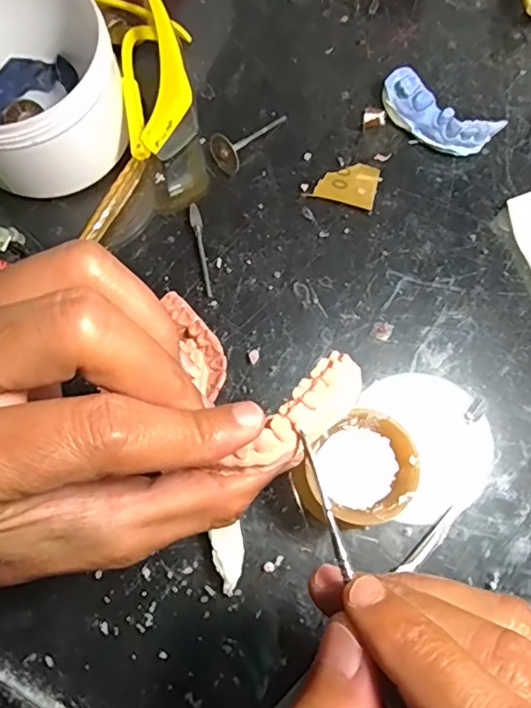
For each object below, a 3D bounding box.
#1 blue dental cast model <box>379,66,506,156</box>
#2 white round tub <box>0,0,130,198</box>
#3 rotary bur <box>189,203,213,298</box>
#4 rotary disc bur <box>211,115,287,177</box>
[{"bbox_3d":[0.090,-0.125,0.293,0.062,0.022,0.021,35,80,9],"label":"blue dental cast model"},{"bbox_3d":[-0.118,-0.134,0.274,0.090,0.054,0.089,0,76,1],"label":"white round tub"},{"bbox_3d":[-0.033,-0.054,0.286,0.006,0.004,0.051,-13,76,-2],"label":"rotary bur"},{"bbox_3d":[-0.007,-0.117,0.297,0.017,0.018,0.046,43,68,11],"label":"rotary disc bur"}]

